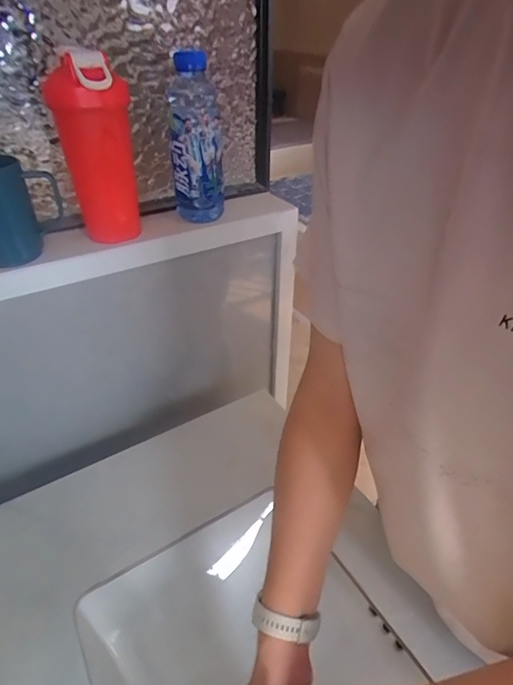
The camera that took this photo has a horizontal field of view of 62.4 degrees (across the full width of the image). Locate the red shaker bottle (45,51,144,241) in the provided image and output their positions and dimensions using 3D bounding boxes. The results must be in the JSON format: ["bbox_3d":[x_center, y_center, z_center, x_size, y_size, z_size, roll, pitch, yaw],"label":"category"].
[{"bbox_3d":[-0.193,-0.224,0.522,0.086,0.214,0.076,-9,43,-17],"label":"red shaker bottle"}]

